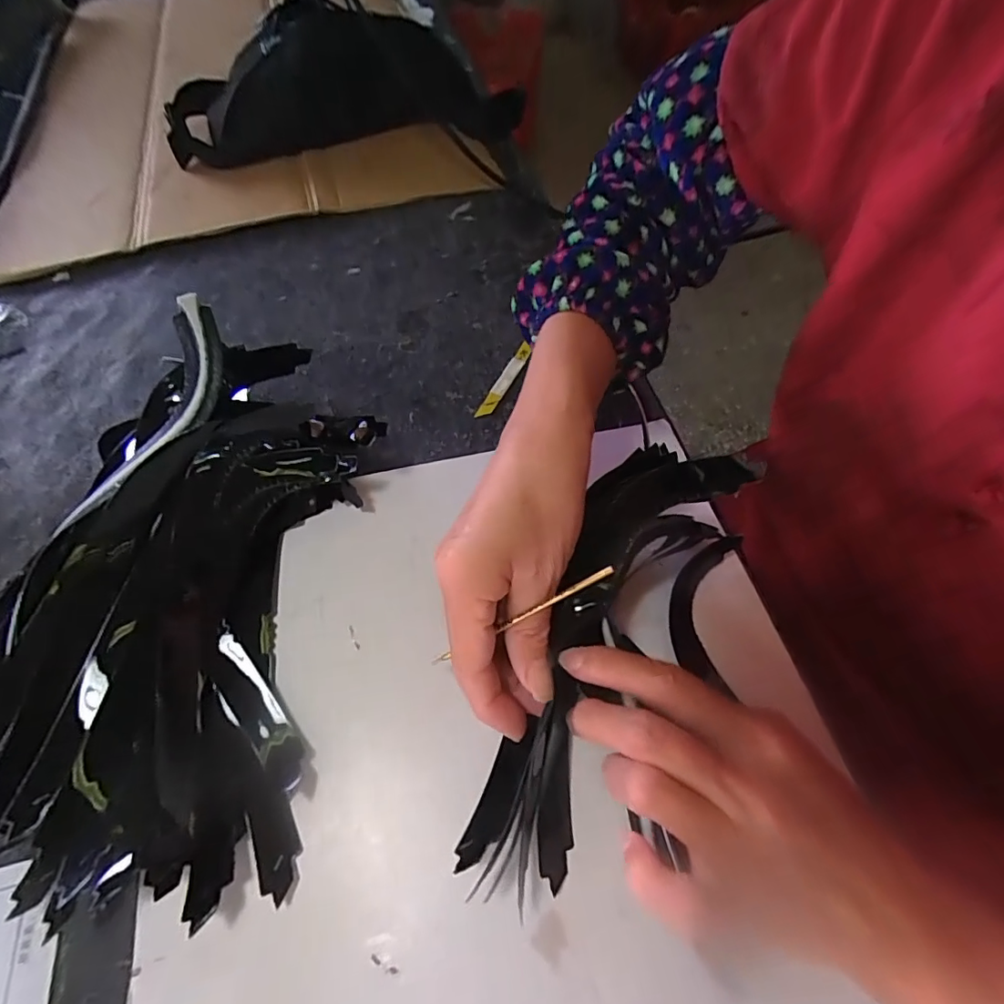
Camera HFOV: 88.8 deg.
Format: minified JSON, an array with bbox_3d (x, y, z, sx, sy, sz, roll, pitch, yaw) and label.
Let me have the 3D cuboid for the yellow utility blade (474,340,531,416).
[{"bbox_3d":[0.003,-0.089,0.367,0.011,0.004,0.076,23,63,17],"label":"yellow utility blade"}]

